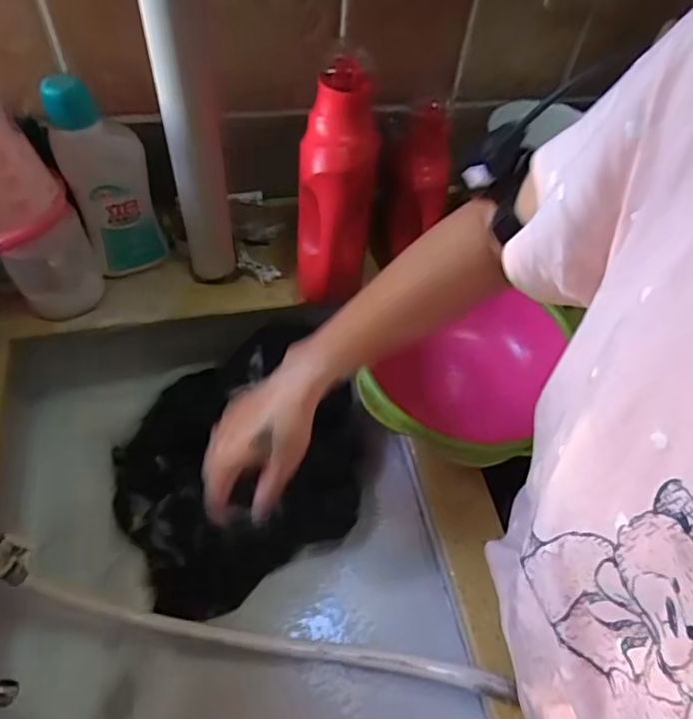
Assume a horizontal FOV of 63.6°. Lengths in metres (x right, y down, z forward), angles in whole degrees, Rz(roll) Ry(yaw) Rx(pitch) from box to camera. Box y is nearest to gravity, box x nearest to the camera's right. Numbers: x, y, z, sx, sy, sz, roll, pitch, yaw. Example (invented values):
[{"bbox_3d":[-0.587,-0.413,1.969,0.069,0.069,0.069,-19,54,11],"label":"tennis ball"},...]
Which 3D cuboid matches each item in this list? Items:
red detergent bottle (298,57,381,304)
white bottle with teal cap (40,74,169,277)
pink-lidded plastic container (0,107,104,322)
[{"bbox_3d":[-0.012,-0.183,0.643,0.083,0.285,0.060,6,54,-1],"label":"red detergent bottle"},{"bbox_3d":[-0.281,-0.210,0.665,0.088,0.235,0.047,-16,58,-16],"label":"white bottle with teal cap"},{"bbox_3d":[-0.385,-0.170,0.623,0.131,0.249,0.138,-29,62,-23],"label":"pink-lidded plastic container"}]

